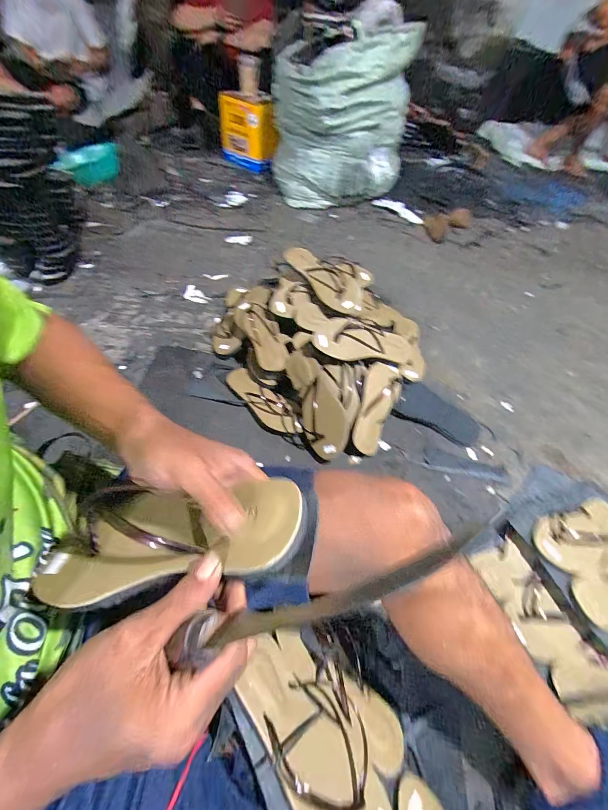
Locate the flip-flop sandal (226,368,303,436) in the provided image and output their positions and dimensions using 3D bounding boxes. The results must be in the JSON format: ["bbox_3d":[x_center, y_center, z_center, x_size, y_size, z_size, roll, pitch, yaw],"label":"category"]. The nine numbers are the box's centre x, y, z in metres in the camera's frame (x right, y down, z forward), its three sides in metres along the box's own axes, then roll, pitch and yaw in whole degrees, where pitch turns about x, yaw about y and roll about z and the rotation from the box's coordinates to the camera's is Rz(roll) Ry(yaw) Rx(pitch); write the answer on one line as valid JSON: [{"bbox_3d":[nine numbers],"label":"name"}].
[{"bbox_3d":[-0.102,-0.009,0.744,0.232,0.046,0.067,39,60,21],"label":"flip-flop sandal"}]

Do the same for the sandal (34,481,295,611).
[{"bbox_3d":[-0.112,0.097,0.235,0.223,0.040,0.075,-16,51,14],"label":"sandal"}]

